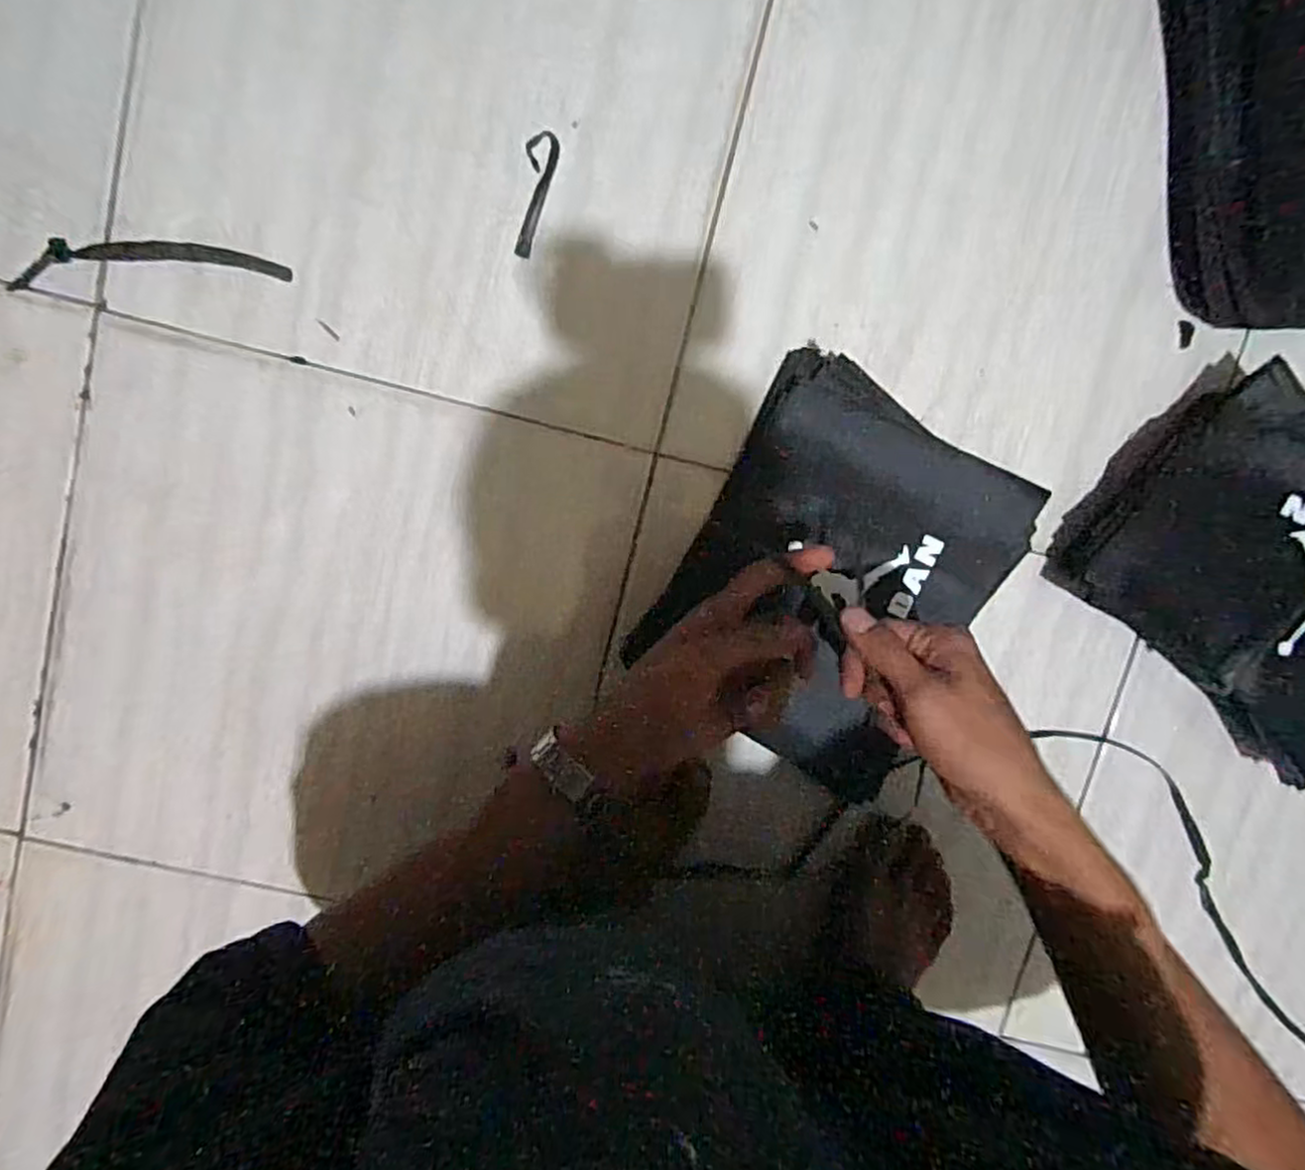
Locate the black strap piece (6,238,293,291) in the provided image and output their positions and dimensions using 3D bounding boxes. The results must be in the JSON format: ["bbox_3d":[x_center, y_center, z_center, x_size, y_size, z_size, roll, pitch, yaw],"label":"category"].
[{"bbox_3d":[-0.347,-0.224,0.482,0.183,0.010,0.030,-3,99,-1],"label":"black strap piece"}]

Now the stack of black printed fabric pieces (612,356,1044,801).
[{"bbox_3d":[0.129,-0.006,0.510,0.212,0.042,0.255,32,97,-6],"label":"stack of black printed fabric pieces"}]

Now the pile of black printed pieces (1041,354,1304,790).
[{"bbox_3d":[0.460,-0.003,0.507,0.275,0.068,0.204,39,96,-6],"label":"pile of black printed pieces"}]

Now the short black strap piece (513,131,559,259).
[{"bbox_3d":[-0.080,-0.270,0.484,0.020,0.005,0.082,10,98,-3],"label":"short black strap piece"}]

